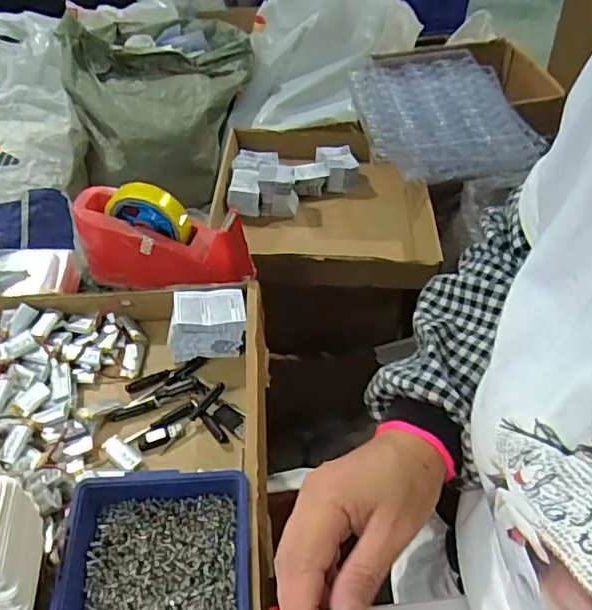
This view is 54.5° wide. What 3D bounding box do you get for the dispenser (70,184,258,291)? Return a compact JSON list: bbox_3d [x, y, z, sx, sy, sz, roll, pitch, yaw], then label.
[{"bbox_3d":[-0.155,-0.075,0.664,0.200,0.108,0.068,13,49,14],"label":"dispenser"}]

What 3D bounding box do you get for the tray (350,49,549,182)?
[{"bbox_3d":[0.272,-0.377,1.097,0.310,0.058,0.351,-6,57,-5],"label":"tray"}]

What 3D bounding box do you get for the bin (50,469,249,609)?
[{"bbox_3d":[-0.106,0.201,0.455,0.141,0.050,0.125,-4,47,-1],"label":"bin"}]

